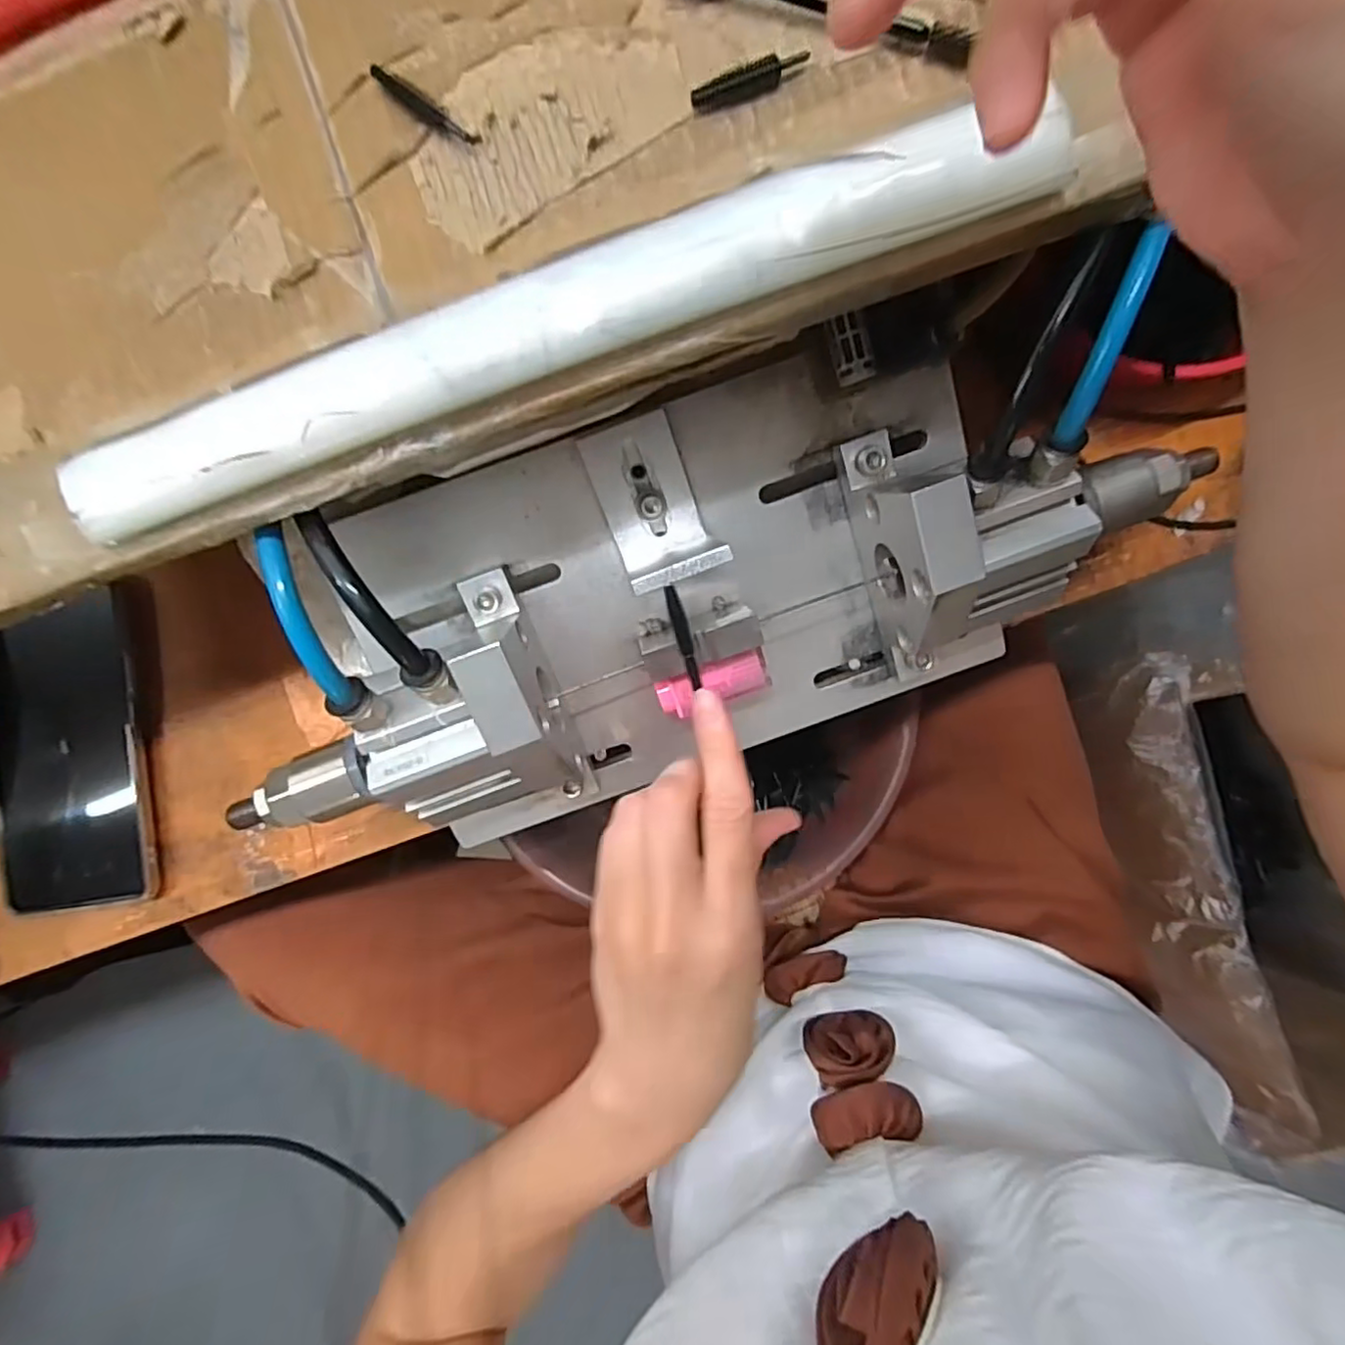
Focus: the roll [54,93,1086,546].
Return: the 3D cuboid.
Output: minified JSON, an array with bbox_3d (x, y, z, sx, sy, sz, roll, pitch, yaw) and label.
[{"bbox_3d":[-0.035,-0.095,0.181,0.282,0.017,0.025,-19,89,3],"label":"roll"}]

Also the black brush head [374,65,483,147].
[{"bbox_3d":[-0.072,-0.164,0.188,0.035,0.004,0.006,37,92,2],"label":"black brush head"}]

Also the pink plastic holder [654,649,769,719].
[{"bbox_3d":[0.017,0.006,0.278,0.046,0.009,0.016,-19,89,3],"label":"pink plastic holder"}]

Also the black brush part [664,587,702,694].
[{"bbox_3d":[0.004,-0.012,0.228,0.005,0.004,0.039,-15,111,3],"label":"black brush part"}]

